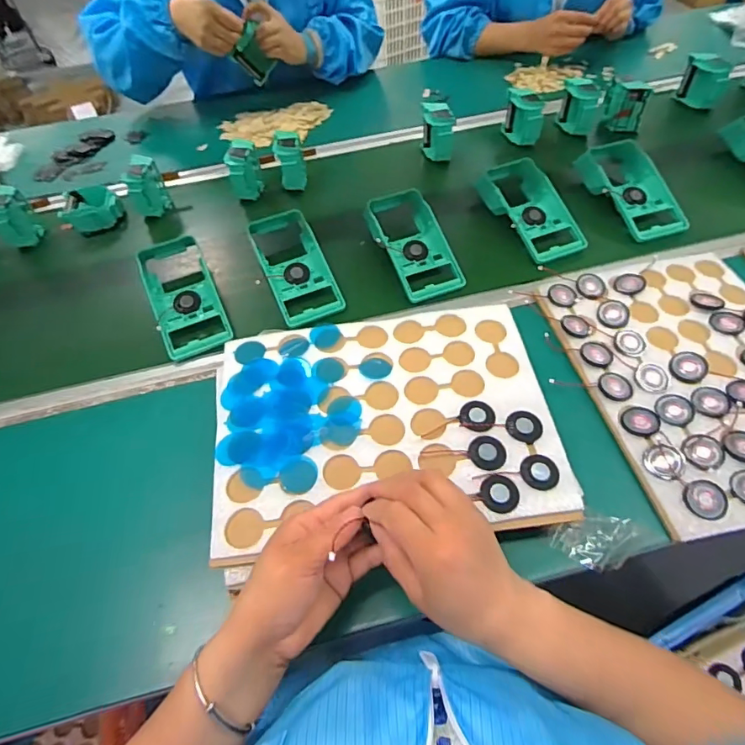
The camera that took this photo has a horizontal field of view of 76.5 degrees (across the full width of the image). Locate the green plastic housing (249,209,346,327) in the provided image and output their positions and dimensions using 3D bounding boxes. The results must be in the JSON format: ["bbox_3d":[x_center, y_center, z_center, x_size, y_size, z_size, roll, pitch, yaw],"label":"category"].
[{"bbox_3d":[-0.105,-0.145,0.638,0.083,0.040,0.190,-21,55,-10],"label":"green plastic housing"}]

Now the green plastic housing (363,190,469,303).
[{"bbox_3d":[0.051,-0.177,0.647,0.092,0.042,0.179,-18,55,-8],"label":"green plastic housing"}]

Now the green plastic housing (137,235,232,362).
[{"bbox_3d":[-0.248,-0.101,0.620,0.085,0.034,0.181,-24,56,-12],"label":"green plastic housing"}]

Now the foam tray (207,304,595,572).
[{"bbox_3d":[0.014,0.048,0.479,0.326,0.043,0.242,-8,57,0],"label":"foam tray"}]

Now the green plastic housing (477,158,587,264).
[{"bbox_3d":[0.227,-0.226,0.692,0.091,0.075,0.179,-19,55,-9],"label":"green plastic housing"}]

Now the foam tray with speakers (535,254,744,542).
[{"bbox_3d":[0.355,-0.007,0.506,0.248,0.017,0.319,-12,57,-3],"label":"foam tray with speakers"}]

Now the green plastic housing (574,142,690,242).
[{"bbox_3d":[0.381,-0.274,0.698,0.094,0.042,0.190,-17,55,-7],"label":"green plastic housing"}]

